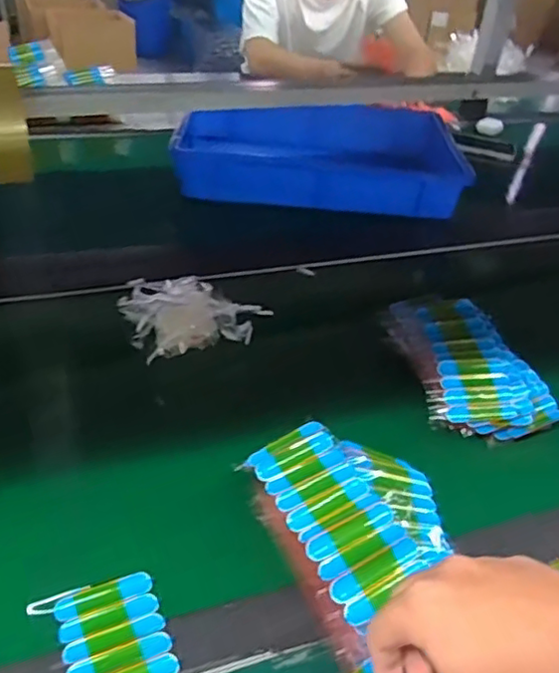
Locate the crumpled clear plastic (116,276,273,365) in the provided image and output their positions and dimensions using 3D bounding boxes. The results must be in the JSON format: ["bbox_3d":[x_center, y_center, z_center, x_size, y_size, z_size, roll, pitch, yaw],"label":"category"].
[{"bbox_3d":[-0.088,-0.028,0.625,0.137,0.047,0.102,-16,43,-27],"label":"crumpled clear plastic"}]

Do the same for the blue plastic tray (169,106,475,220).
[{"bbox_3d":[0.060,-0.293,0.986,0.429,0.071,0.286,2,38,-5],"label":"blue plastic tray"}]

